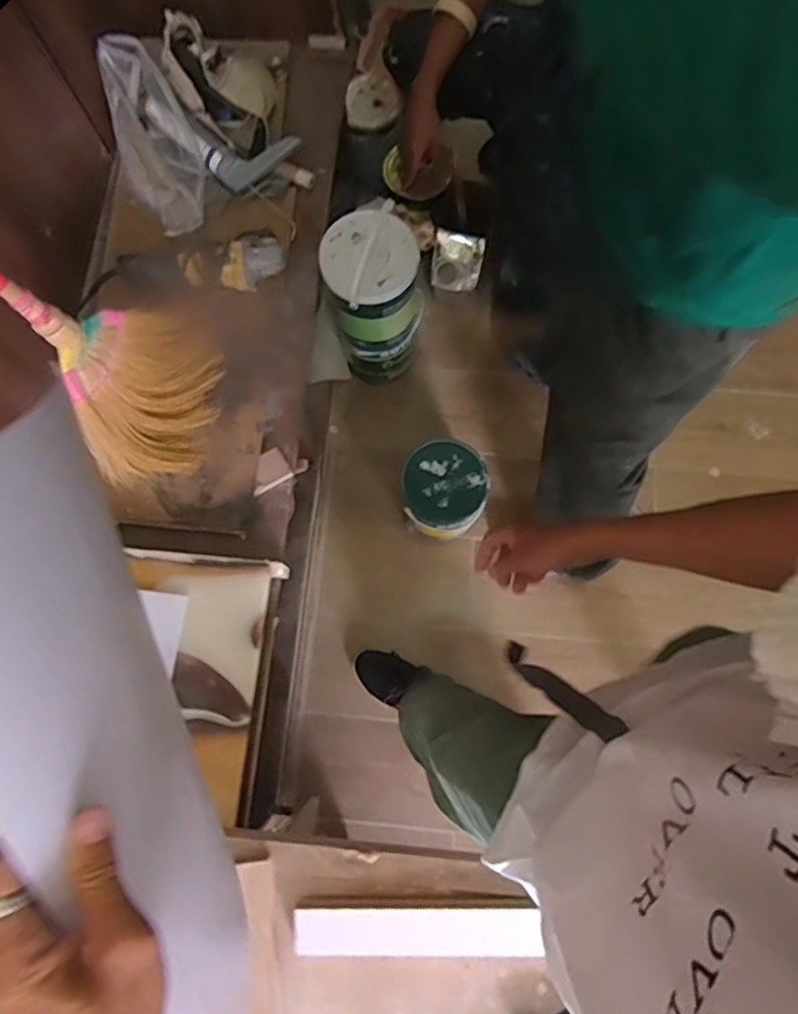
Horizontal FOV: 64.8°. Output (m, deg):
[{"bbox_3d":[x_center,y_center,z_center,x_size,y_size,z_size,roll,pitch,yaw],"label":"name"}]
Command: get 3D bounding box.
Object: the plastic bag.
[{"bbox_3d":[-0.411,-0.622,1.064,0.137,0.132,0.284,-25,77,-5],"label":"plastic bag"}]

